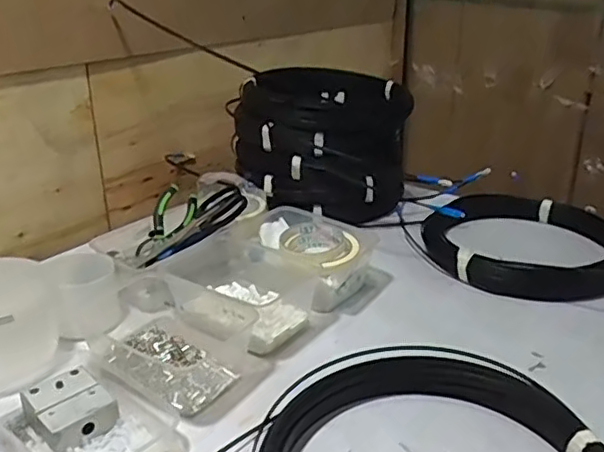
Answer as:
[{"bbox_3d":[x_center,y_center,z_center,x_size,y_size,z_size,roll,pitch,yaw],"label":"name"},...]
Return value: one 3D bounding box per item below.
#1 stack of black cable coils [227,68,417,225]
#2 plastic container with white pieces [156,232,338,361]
[{"bbox_3d":[0.026,-0.140,1.036,0.269,0.198,0.271,1,23,4],"label":"stack of black cable coils"},{"bbox_3d":[-0.078,0.074,0.740,0.204,0.057,0.136,21,31,35],"label":"plastic container with white pieces"}]

